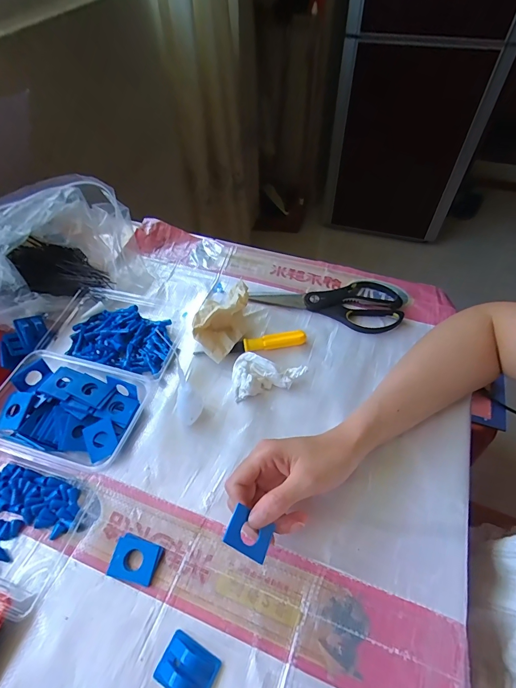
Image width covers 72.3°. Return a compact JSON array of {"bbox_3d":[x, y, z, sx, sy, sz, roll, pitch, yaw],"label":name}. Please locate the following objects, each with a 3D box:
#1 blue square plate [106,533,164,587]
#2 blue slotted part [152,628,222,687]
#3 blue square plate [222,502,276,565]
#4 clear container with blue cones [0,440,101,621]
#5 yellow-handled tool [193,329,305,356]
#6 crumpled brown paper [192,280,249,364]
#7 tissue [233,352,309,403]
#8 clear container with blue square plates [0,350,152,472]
[{"bbox_3d":[-0.113,0.198,0.326,0.042,0.007,0.034,13,55,10],"label":"blue square plate"},{"bbox_3d":[-0.056,0.256,0.277,0.044,0.013,0.035,23,57,17],"label":"blue slotted part"},{"bbox_3d":[-0.007,0.156,0.288,0.039,0.004,0.028,34,57,-7],"label":"blue square plate"},{"bbox_3d":[-0.261,0.161,0.341,0.184,0.025,0.118,13,55,10],"label":"clear container with blue cones"},{"bbox_3d":[-0.009,0.002,0.456,0.141,0.020,0.016,-8,54,-5],"label":"yellow-handled tool"},{"bbox_3d":[-0.050,-0.034,0.462,0.066,0.055,0.115,6,54,5],"label":"crumpled brown paper"},{"bbox_3d":[0.012,0.033,0.428,0.085,0.027,0.053,-9,54,-6],"label":"tissue"},{"bbox_3d":[-0.215,0.074,0.398,0.154,0.033,0.108,14,55,11],"label":"clear container with blue square plates"}]

